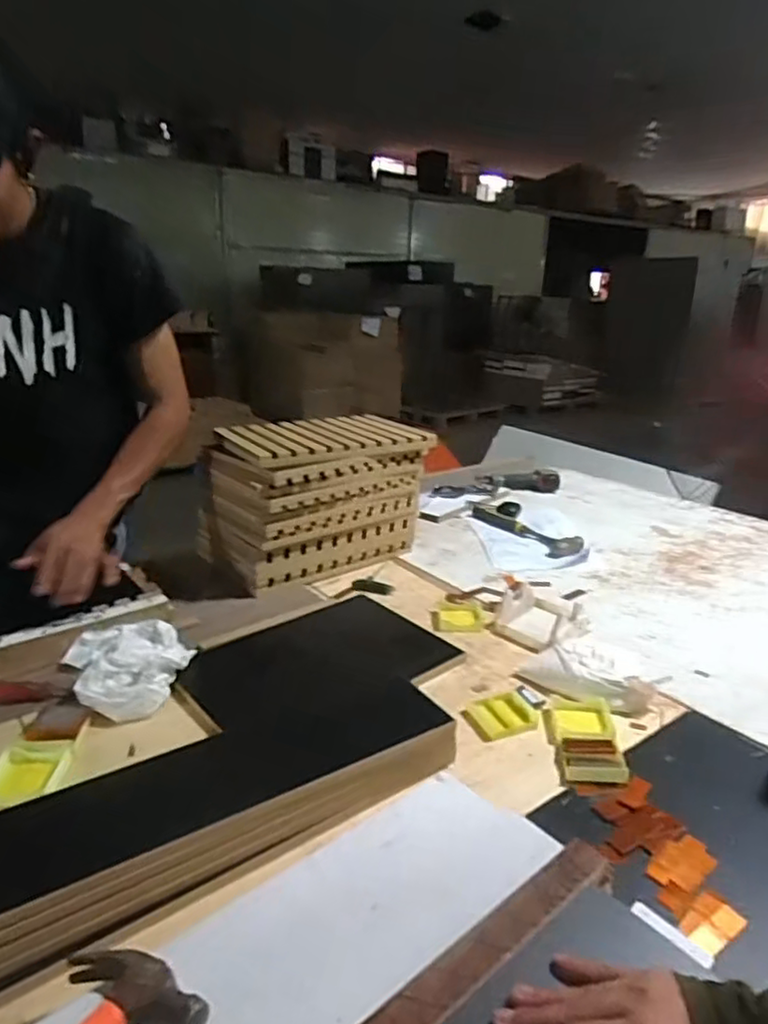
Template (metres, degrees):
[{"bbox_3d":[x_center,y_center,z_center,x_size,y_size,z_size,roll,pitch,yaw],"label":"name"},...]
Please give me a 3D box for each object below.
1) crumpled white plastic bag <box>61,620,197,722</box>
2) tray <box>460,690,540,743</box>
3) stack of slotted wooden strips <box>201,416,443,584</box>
[{"bbox_3d":[-0.324,0.194,0.829,0.145,0.045,0.185,-11,23,-33],"label":"crumpled white plastic bag"},{"bbox_3d":[0.142,0.244,0.775,0.081,0.015,0.066,-7,21,-26],"label":"tray"},{"bbox_3d":[-0.128,-0.037,1.178,0.357,0.230,0.227,-12,24,-35],"label":"stack of slotted wooden strips"}]

